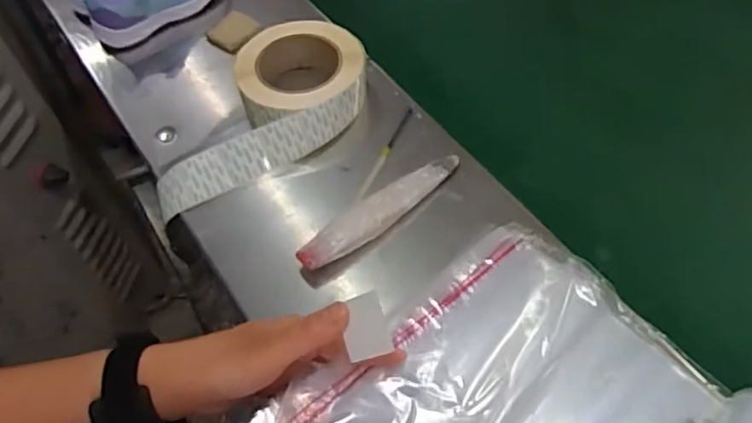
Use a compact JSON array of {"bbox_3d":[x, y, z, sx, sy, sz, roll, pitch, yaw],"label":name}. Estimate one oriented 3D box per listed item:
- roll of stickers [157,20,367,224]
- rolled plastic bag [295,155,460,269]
[{"bbox_3d":[-0.097,-0.086,0.567,0.124,0.050,0.233,23,59,18],"label":"roll of stickers"},{"bbox_3d":[0.005,-0.003,0.517,0.160,0.020,0.030,-36,60,-20],"label":"rolled plastic bag"}]

